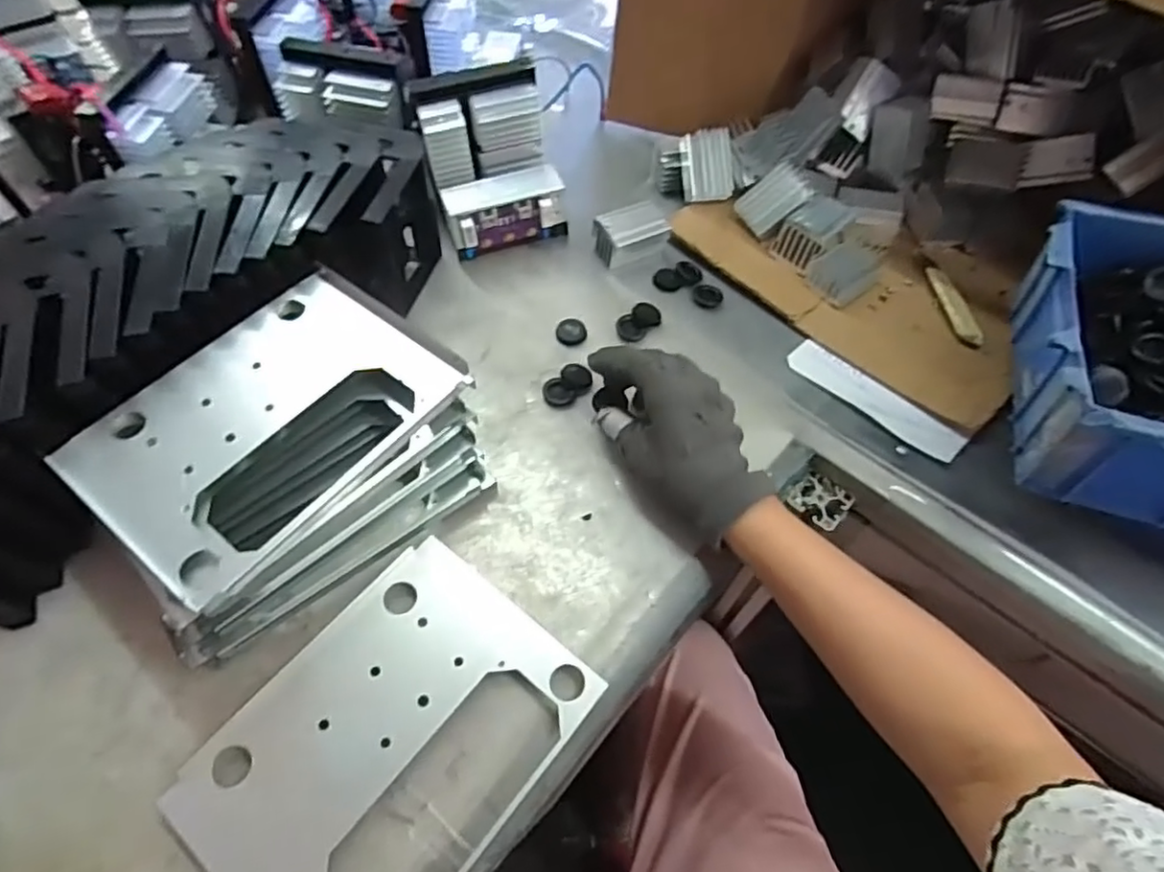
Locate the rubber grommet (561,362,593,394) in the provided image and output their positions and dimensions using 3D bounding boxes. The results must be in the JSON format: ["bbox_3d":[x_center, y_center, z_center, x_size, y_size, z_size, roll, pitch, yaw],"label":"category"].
[{"bbox_3d":[-0.004,-0.045,0.513,0.025,0.008,0.019,36,63,19],"label":"rubber grommet"}]

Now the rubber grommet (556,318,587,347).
[{"bbox_3d":[-0.009,-0.086,0.543,0.025,0.009,0.023,1,57,-2],"label":"rubber grommet"}]

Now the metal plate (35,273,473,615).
[{"bbox_3d":[-0.190,-0.014,0.404,0.146,0.020,0.205,35,65,16],"label":"metal plate"}]

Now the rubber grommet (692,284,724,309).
[{"bbox_3d":[0.110,-0.122,0.574,0.025,0.006,0.025,-2,58,-4],"label":"rubber grommet"}]

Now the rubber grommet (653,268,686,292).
[{"bbox_3d":[0.075,-0.138,0.581,0.023,0.006,0.025,1,57,-2],"label":"rubber grommet"}]

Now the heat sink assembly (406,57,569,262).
[{"bbox_3d":[-0.078,-0.237,0.568,0.108,0.111,0.117,-15,59,-11],"label":"heat sink assembly"}]

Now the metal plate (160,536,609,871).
[{"bbox_3d":[-0.105,0.169,0.364,0.149,0.006,0.196,35,63,19],"label":"metal plate"}]

